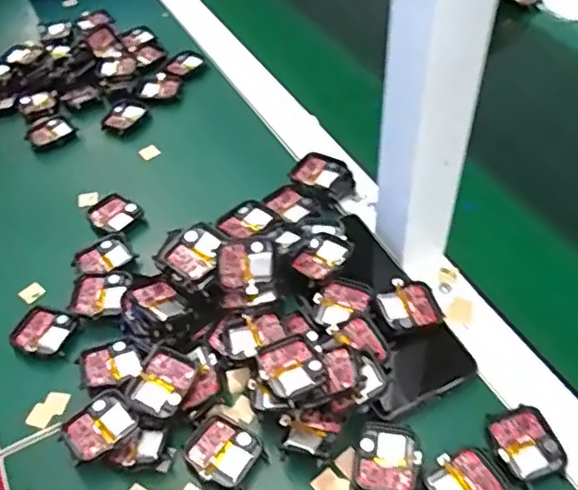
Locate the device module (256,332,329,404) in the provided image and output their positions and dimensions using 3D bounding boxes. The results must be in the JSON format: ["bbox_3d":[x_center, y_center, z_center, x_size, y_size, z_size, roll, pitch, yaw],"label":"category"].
[{"bbox_3d":[0.002,0.074,0.376,0.036,0.007,0.042,-25,51,-18],"label":"device module"}]

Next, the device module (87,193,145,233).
[{"bbox_3d":[-0.148,-0.027,0.518,0.042,0.008,0.039,29,56,27],"label":"device module"}]

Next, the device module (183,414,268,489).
[{"bbox_3d":[-0.041,0.127,0.376,0.042,0.009,0.039,32,58,28],"label":"device module"}]

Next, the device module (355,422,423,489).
[{"bbox_3d":[0.059,0.128,0.366,0.037,0.009,0.040,9,50,12],"label":"device module"}]

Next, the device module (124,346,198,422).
[{"bbox_3d":[-0.080,0.092,0.395,0.035,0.020,0.043,20,52,20],"label":"device module"}]

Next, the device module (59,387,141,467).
[{"bbox_3d":[-0.119,0.116,0.385,0.044,0.018,0.036,-37,56,-26],"label":"device module"}]

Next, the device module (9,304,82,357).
[{"bbox_3d":[-0.176,0.063,0.440,0.039,0.010,0.036,13,50,15],"label":"device module"}]

